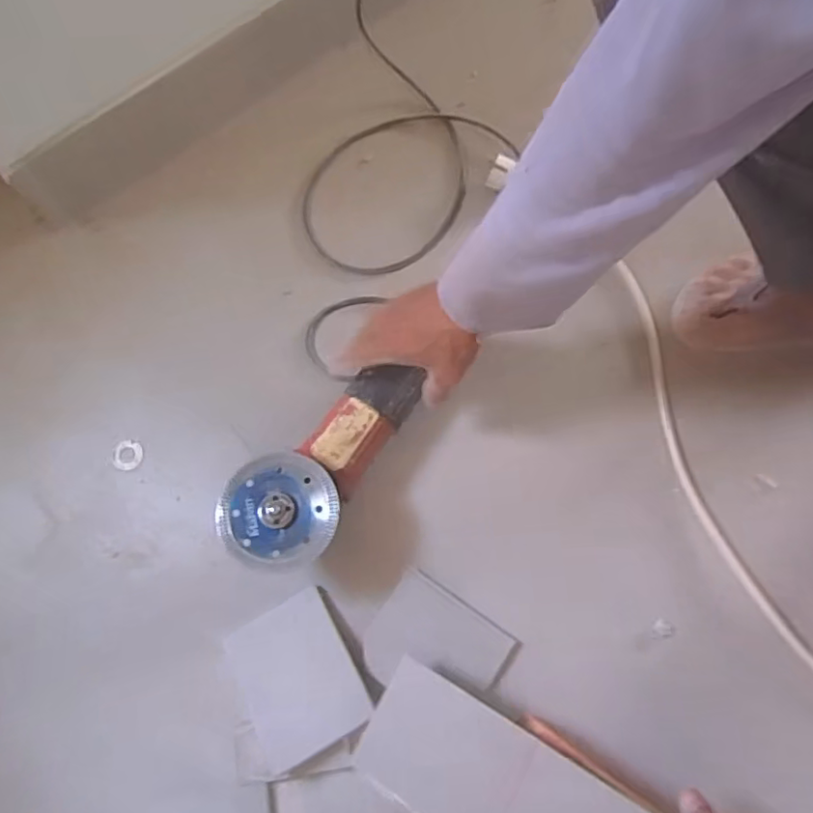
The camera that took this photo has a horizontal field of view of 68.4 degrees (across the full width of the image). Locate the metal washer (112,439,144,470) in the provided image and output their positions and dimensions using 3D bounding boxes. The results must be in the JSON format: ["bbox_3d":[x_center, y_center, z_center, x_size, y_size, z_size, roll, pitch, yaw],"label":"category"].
[{"bbox_3d":[-0.282,0.049,0.603,0.029,0.005,0.029,-1,73,2],"label":"metal washer"}]

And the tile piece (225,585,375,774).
[{"bbox_3d":[-0.098,0.238,0.528,0.100,0.010,0.123,-32,61,-3],"label":"tile piece"}]

